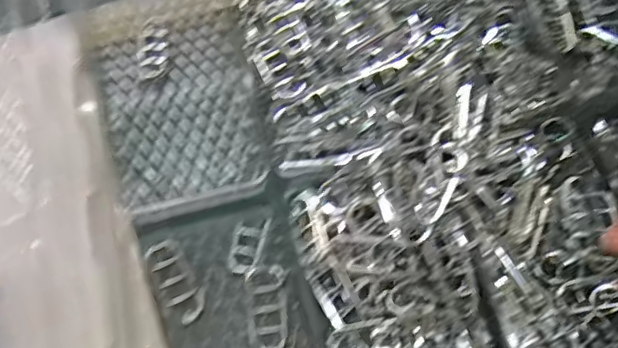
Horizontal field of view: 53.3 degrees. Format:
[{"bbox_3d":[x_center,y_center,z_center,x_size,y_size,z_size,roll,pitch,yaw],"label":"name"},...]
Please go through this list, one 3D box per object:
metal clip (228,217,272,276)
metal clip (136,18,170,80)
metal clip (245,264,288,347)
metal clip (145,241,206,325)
[{"bbox_3d":[-0.039,0.044,0.387,0.021,0.004,0.040,15,66,8],"label":"metal clip"},{"bbox_3d":[-0.118,-0.096,0.464,0.023,0.010,0.052,-8,65,-3],"label":"metal clip"},{"bbox_3d":[-0.025,0.079,0.366,0.024,0.008,0.052,-4,65,-1],"label":"metal clip"},{"bbox_3d":[-0.081,0.065,0.375,0.022,0.010,0.053,-31,68,-13],"label":"metal clip"}]

